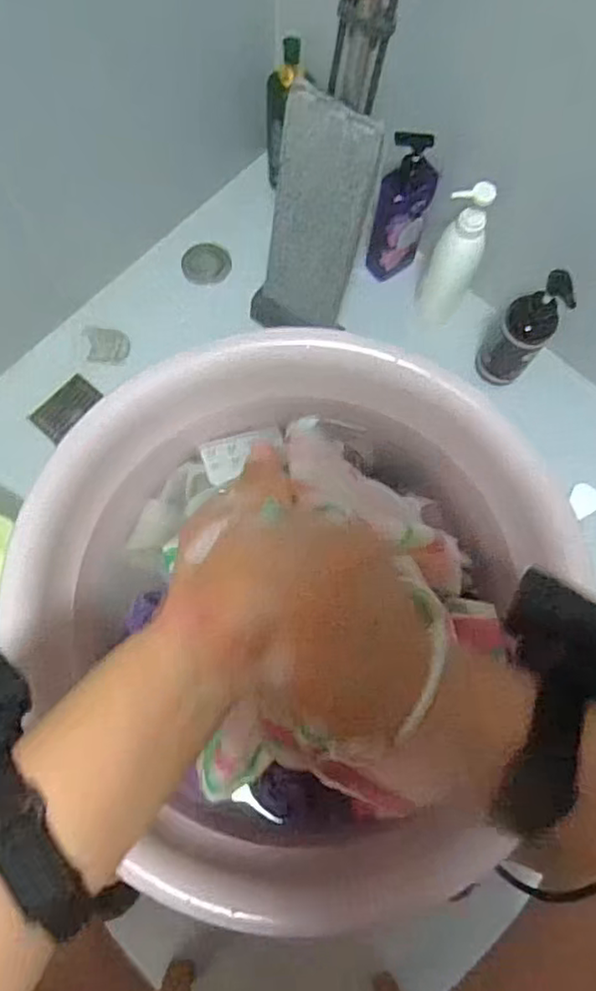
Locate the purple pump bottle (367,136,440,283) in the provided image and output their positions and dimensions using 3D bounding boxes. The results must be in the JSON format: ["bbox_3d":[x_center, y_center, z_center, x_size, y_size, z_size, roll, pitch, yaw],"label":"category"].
[{"bbox_3d":[0.148,-0.404,0.886,0.074,0.249,0.072,17,73,4],"label":"purple pump bottle"}]

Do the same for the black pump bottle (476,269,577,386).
[{"bbox_3d":[0.303,-0.221,0.857,0.066,0.225,0.054,31,75,8],"label":"black pump bottle"}]

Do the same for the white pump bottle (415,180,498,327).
[{"bbox_3d":[0.216,-0.324,0.879,0.068,0.248,0.058,24,74,6],"label":"white pump bottle"}]

